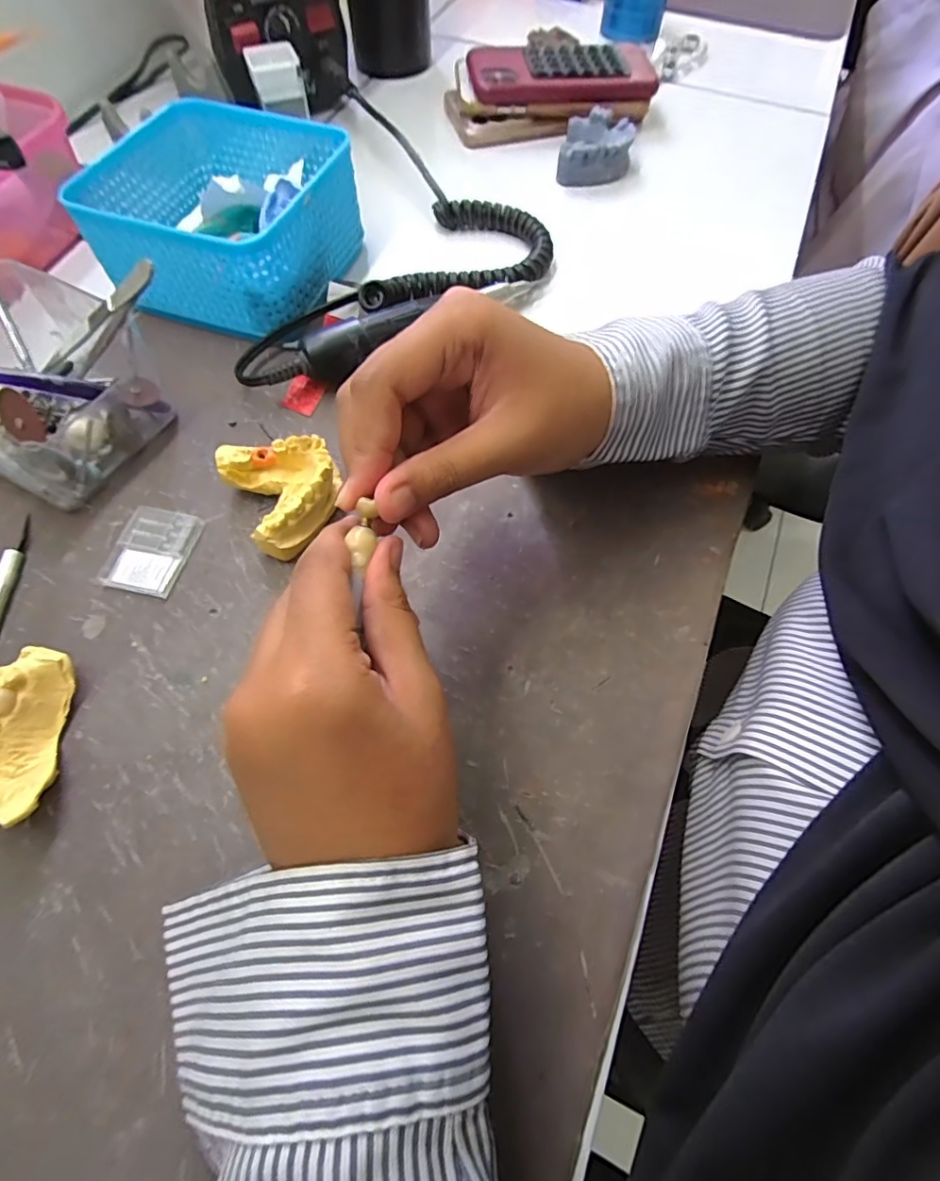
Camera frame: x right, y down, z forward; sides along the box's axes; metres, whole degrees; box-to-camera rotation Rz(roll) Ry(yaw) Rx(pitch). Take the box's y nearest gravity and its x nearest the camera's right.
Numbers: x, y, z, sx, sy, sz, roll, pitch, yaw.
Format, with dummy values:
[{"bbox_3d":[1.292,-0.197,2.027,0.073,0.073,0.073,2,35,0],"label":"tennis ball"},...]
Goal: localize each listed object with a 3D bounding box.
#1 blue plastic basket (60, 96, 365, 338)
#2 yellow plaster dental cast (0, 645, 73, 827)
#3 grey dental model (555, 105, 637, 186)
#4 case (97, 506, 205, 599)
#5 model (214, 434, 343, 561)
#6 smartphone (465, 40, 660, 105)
[{"bbox_3d":[-0.153,-0.238,0.341,0.135,0.063,0.134,15,65,6],"label":"blue plastic basket"},{"bbox_3d":[-0.183,0.058,0.218,0.026,0.026,0.068,-6,65,-4],"label":"yellow plaster dental cast"},{"bbox_3d":[0.100,-0.348,0.420,0.053,0.027,0.064,12,65,4],"label":"grey dental model"},{"bbox_3d":[-0.160,-0.021,0.266,0.035,0.008,0.044,13,65,5],"label":"case"},{"bbox_3d":[-0.092,-0.051,0.272,0.051,0.028,0.060,-30,69,-15],"label":"model"},{"bbox_3d":[0.077,-0.429,0.436,0.153,0.012,0.069,-5,74,-4],"label":"smartphone"}]

